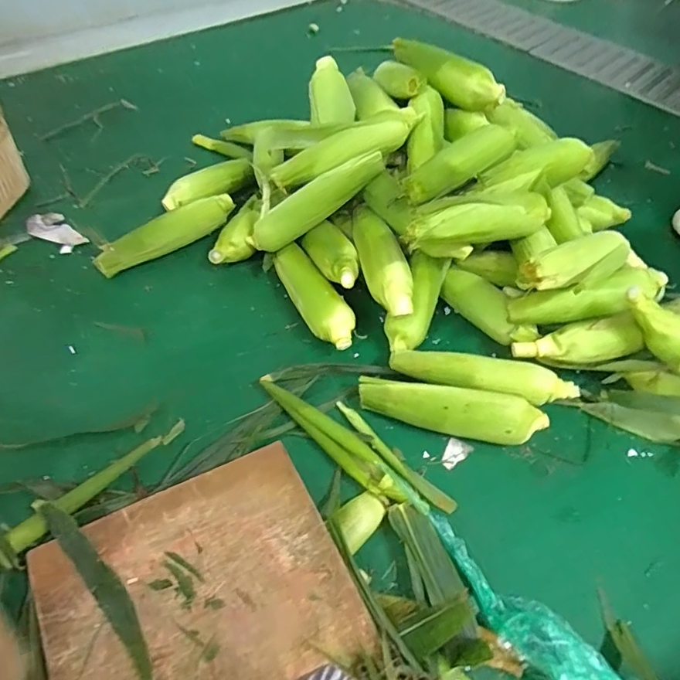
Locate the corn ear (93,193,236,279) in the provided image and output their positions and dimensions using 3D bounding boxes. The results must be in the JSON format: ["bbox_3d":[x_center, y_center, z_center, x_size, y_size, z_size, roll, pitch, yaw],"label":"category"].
[{"bbox_3d":[-0.269,-0.169,0.753,0.238,0.054,0.052,-29,60,-24],"label":"corn ear"}]

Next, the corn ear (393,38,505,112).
[{"bbox_3d":[0.160,-0.423,0.745,0.221,0.048,0.053,37,58,22],"label":"corn ear"}]

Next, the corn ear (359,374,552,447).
[{"bbox_3d":[0.138,0.089,0.587,0.232,0.062,0.053,11,52,4],"label":"corn ear"}]

